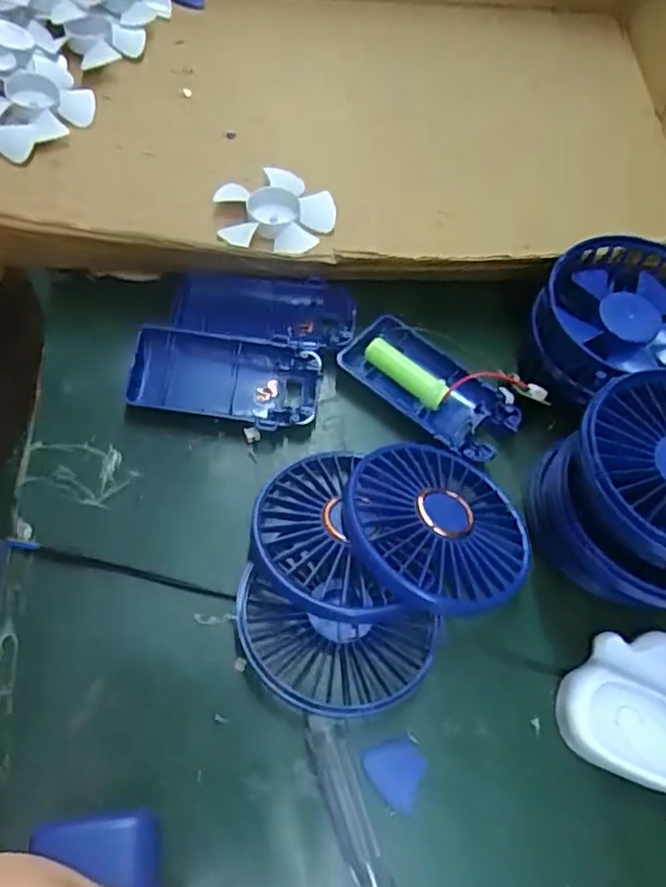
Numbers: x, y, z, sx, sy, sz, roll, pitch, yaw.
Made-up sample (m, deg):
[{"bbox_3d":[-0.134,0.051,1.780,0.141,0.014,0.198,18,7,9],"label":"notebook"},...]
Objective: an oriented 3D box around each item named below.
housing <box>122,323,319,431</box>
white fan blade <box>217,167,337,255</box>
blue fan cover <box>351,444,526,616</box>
[{"bbox_3d":[-0.054,-0.032,0.336,0.093,0.019,0.043,7,61,-1],"label":"housing"},{"bbox_3d":[-0.036,-0.140,0.396,0.063,0.013,0.060,2,61,-4],"label":"white fan blade"},{"bbox_3d":[0.047,0.034,0.294,0.080,0.016,0.084,8,48,-15],"label":"blue fan cover"}]

